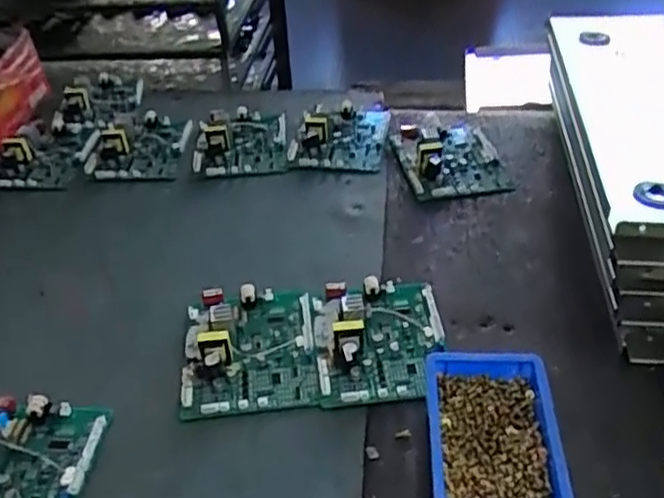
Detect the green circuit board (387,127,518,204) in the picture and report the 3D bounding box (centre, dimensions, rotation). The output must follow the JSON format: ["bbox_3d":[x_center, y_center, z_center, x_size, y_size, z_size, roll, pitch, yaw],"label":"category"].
[{"bbox_3d":[0.154,-0.130,0.917,0.135,0.027,0.162,-8,39,-4],"label":"green circuit board"}]

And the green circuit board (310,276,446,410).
[{"bbox_3d":[0.045,0.079,0.663,0.126,0.032,0.137,-6,39,-2],"label":"green circuit board"}]

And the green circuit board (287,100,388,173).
[{"bbox_3d":[0.013,-0.168,0.967,0.122,0.041,0.168,3,38,10],"label":"green circuit board"}]

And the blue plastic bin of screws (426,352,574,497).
[{"bbox_3d":[0.127,0.156,0.552,0.098,0.058,0.145,0,39,6],"label":"blue plastic bin of screws"}]

